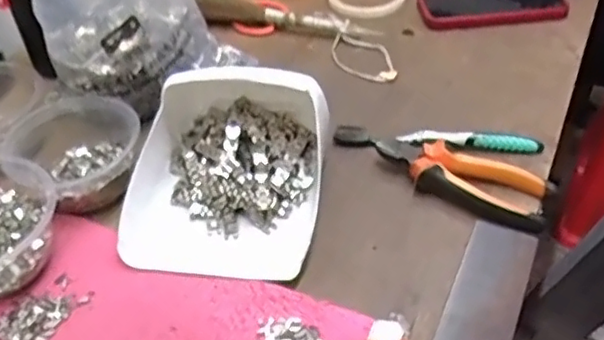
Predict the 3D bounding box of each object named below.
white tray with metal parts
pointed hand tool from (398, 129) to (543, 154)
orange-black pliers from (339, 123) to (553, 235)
[{"bbox_3d":[-0.062,-0.008,0.523,0.156,0.081,0.172,1,42,7],"label":"white tray with metal parts"},{"bbox_3d":[0.154,-0.027,0.586,0.125,0.016,0.014,2,43,3],"label":"pointed hand tool"},{"bbox_3d":[0.116,-0.002,0.559,0.196,0.025,0.056,24,48,24],"label":"orange-black pliers"}]

